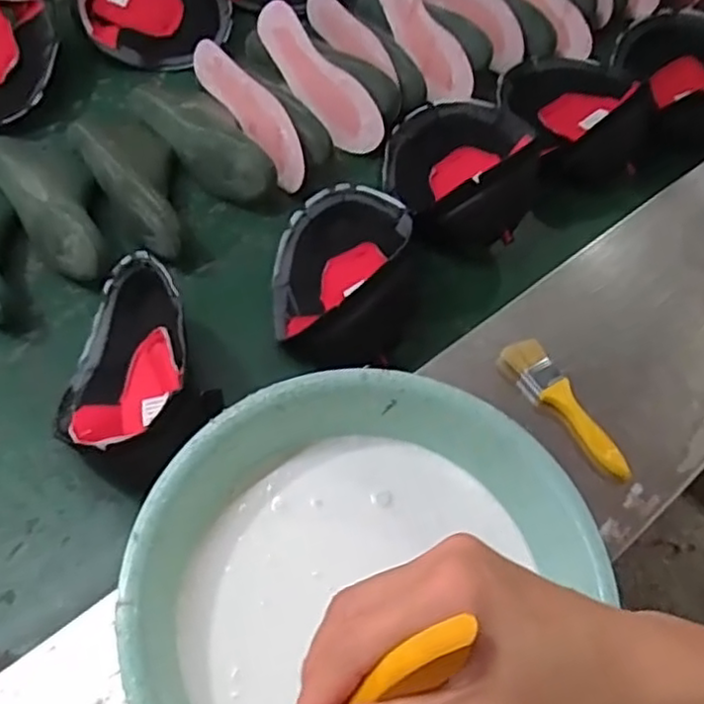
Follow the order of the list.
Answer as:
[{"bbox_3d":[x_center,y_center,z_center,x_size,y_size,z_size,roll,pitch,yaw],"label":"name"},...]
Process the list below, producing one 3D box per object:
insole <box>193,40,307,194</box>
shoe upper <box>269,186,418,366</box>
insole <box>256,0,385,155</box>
[{"bbox_3d":[-0.115,-0.279,0.801,0.037,0.050,0.206,-31,67,-19],"label":"insole"},{"bbox_3d":[-0.007,-0.091,0.700,0.142,0.084,0.216,3,57,-4],"label":"shoe upper"},{"bbox_3d":[-0.042,-0.335,0.847,0.222,0.065,0.009,51,27,6],"label":"insole"}]

